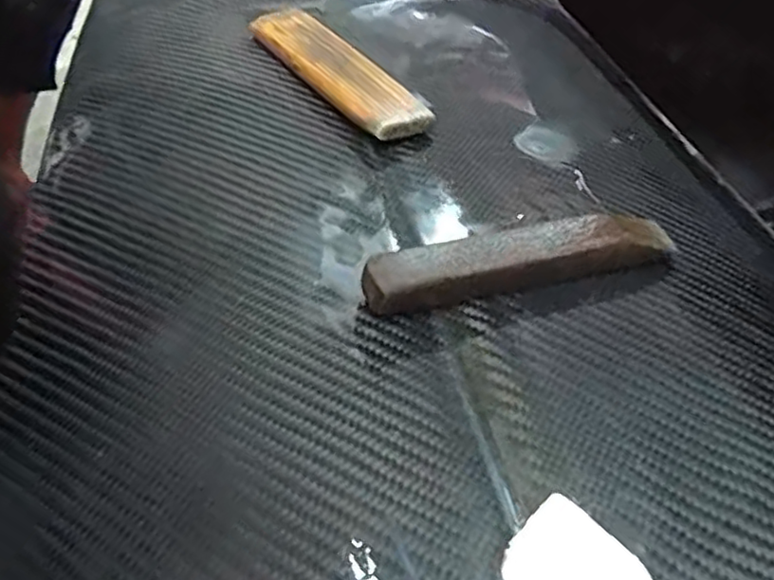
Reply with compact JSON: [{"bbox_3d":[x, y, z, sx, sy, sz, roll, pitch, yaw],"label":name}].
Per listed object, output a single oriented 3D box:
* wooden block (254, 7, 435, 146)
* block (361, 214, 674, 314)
[{"bbox_3d":[-0.030,-0.125,0.367,0.037,0.011,0.146,-23,53,-24],"label":"wooden block"},{"bbox_3d":[0.057,-0.014,0.261,0.135,0.016,0.024,-14,49,-17],"label":"block"}]

